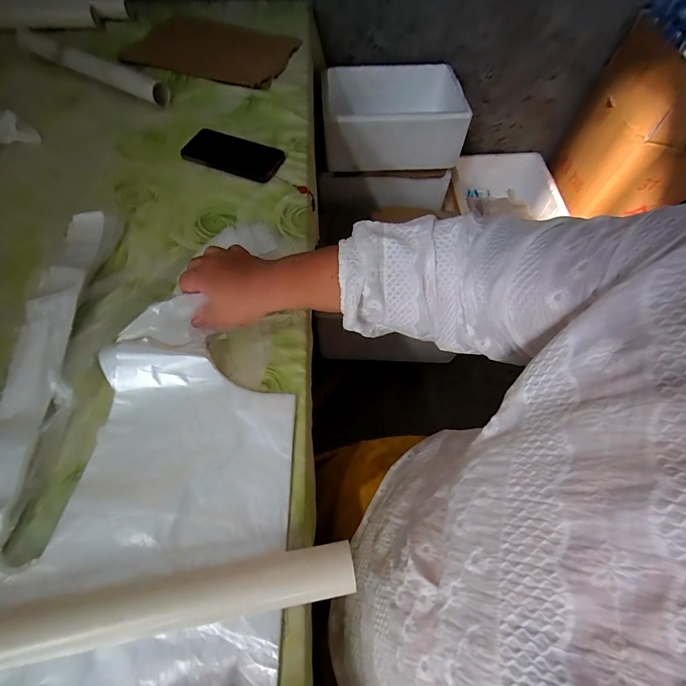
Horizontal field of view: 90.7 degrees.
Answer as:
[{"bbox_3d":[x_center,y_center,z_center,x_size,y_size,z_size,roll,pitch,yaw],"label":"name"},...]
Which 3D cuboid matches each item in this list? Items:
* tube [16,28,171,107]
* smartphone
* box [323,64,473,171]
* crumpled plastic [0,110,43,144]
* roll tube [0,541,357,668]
[{"bbox_3d":[-0.485,-0.529,0.645,0.370,0.047,0.046,28,66,12],"label":"tube"},{"bbox_3d":[-0.184,-0.317,0.571,0.165,0.015,0.076,22,65,9],"label":"smartphone"},{"bbox_3d":[0.139,-0.628,0.962,0.380,0.153,0.245,-1,63,-2],"label":"box"},{"bbox_3d":[-0.562,-0.359,0.573,0.066,0.029,0.060,39,69,17],"label":"crumpled plastic"},{"bbox_3d":[-0.170,0.223,0.284,0.360,0.035,0.041,-8,64,-6],"label":"roll tube"}]

